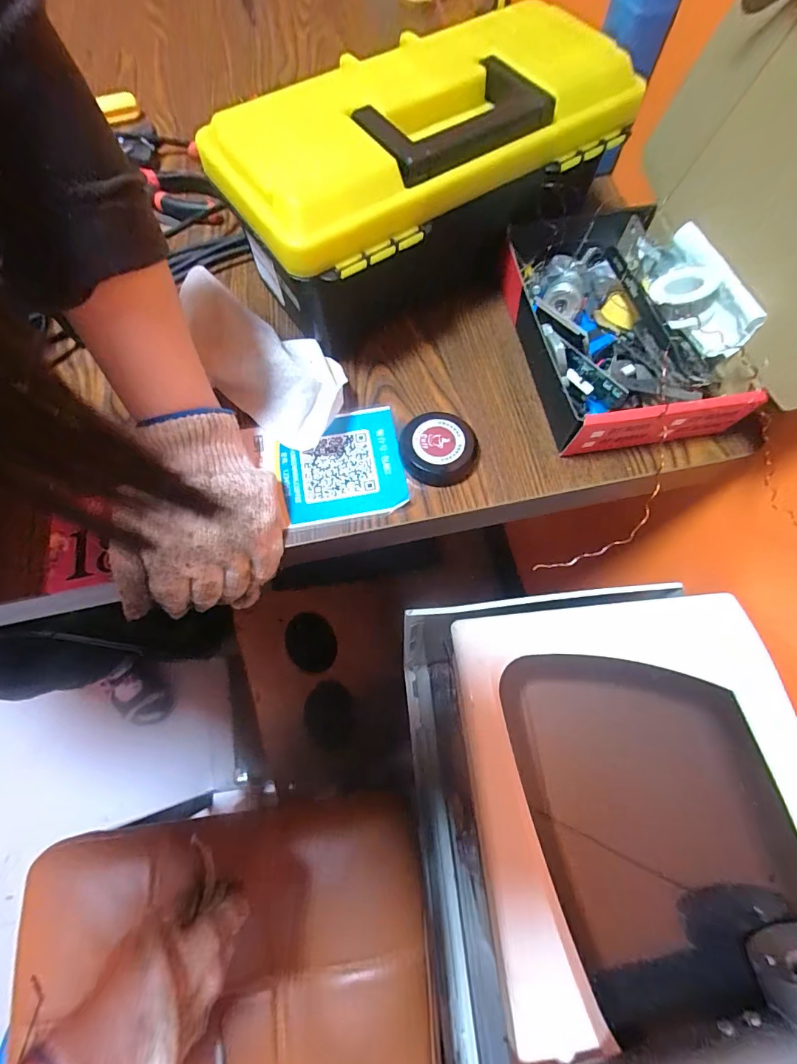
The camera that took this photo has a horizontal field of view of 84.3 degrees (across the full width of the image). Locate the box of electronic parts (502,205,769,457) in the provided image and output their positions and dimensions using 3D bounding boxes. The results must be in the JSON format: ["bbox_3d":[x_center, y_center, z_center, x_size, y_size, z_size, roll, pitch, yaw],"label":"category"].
[{"bbox_3d":[0.162,-0.157,0.333,0.137,0.072,0.190,-10,69,-5],"label":"box of electronic parts"}]

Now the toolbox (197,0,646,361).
[{"bbox_3d":[0.014,-0.257,0.345,0.262,0.149,0.149,-34,73,-13],"label":"toolbox"}]

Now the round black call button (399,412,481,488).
[{"bbox_3d":[0.030,-0.062,0.325,0.057,0.015,0.052,0,69,-1],"label":"round black call button"}]

